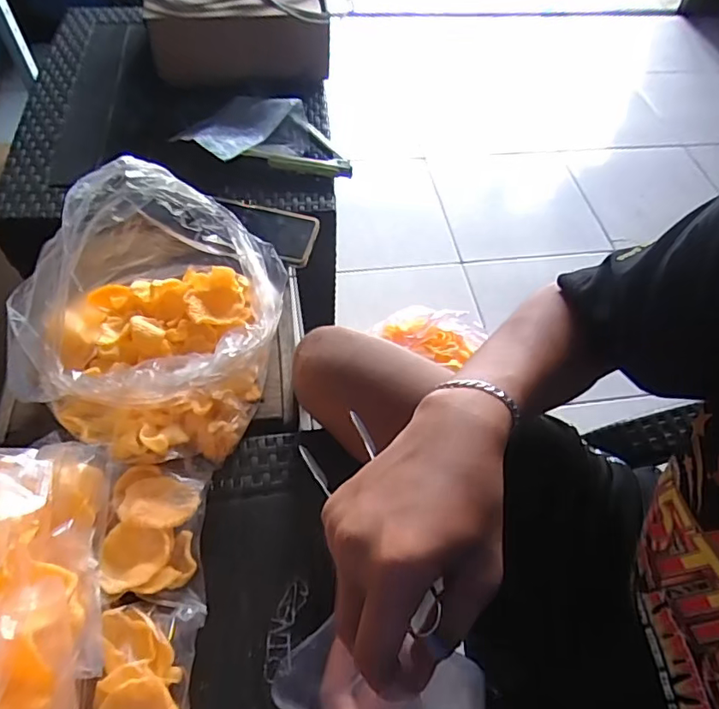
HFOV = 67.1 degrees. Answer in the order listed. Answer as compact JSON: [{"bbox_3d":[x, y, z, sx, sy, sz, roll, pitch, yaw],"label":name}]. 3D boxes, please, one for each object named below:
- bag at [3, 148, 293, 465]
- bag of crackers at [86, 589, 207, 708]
[{"bbox_3d":[-0.184,-0.038,0.490,0.200,0.158,0.224,8,55,1],"label":"bag"},{"bbox_3d":[-0.152,0.247,0.387,0.069,0.052,0.135,-4,56,-7],"label":"bag of crackers"}]

